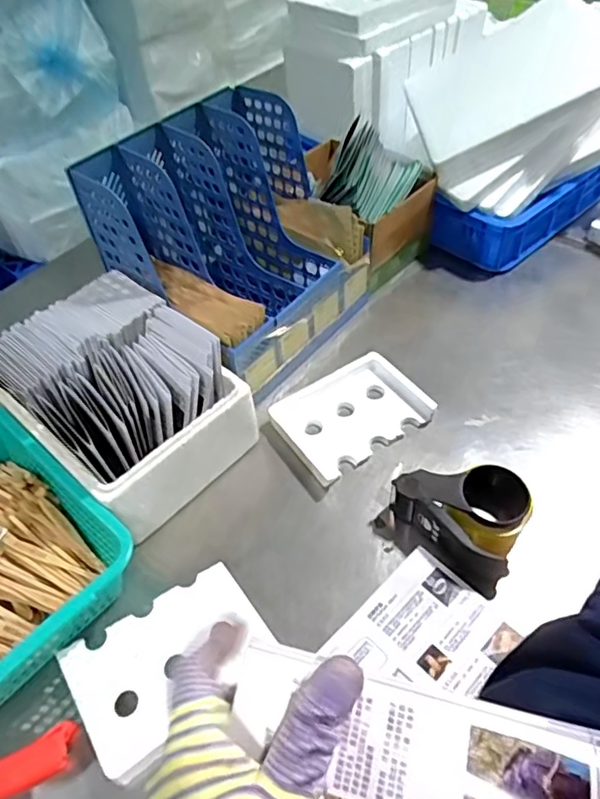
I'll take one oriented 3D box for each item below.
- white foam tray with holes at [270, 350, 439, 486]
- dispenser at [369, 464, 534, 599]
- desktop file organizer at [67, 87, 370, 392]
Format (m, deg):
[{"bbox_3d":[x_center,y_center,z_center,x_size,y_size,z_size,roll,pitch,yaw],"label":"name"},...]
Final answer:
[{"bbox_3d":[0.072,0.019,0.808,0.197,0.032,0.145,-30,54,-21],"label":"white foam tray with holes"},{"bbox_3d":[0.187,0.133,0.678,0.159,0.070,0.142,25,55,24],"label":"dispenser"},{"bbox_3d":[-0.096,-0.235,0.850,0.276,0.303,0.320,31,58,27],"label":"desktop file organizer"}]

